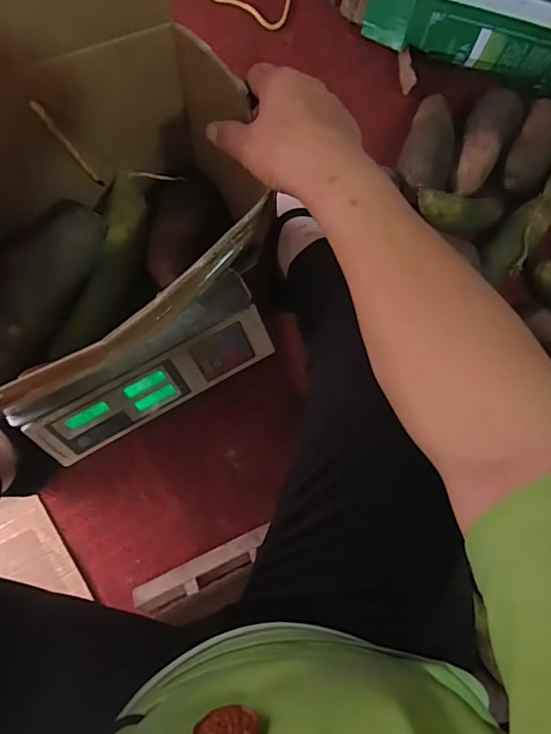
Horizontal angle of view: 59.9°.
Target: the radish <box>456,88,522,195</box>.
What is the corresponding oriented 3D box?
[{"bbox_3d":[0.305,-0.326,0.697,0.066,0.046,0.162,25,88,-5],"label":"radish"}]

